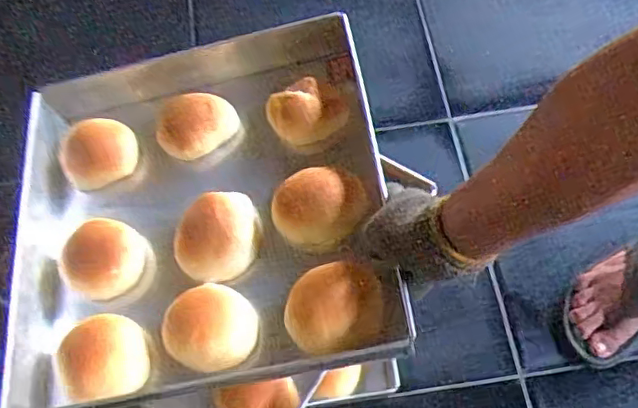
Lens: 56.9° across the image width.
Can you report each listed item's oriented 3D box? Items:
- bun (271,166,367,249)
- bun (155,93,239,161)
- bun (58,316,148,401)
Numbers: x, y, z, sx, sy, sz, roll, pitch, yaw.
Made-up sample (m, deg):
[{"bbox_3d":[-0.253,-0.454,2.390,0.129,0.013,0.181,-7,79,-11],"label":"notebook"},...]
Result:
[{"bbox_3d":[-0.002,0.000,0.649,0.096,0.043,0.081,-28,68,-11],"label":"bun"},{"bbox_3d":[-0.153,-0.097,0.739,0.098,0.055,0.076,-21,67,-8],"label":"bun"},{"bbox_3d":[-0.217,0.152,0.601,0.074,0.056,0.089,-16,67,-6],"label":"bun"}]

